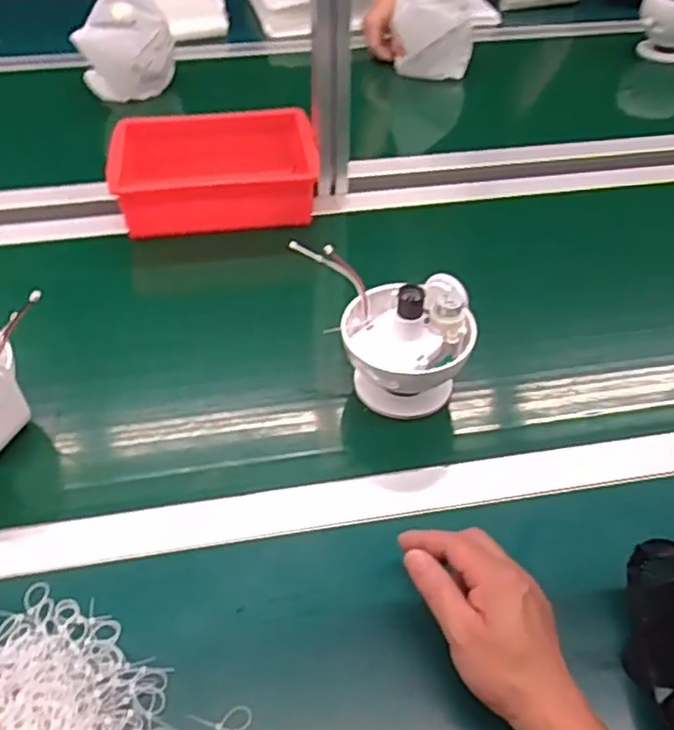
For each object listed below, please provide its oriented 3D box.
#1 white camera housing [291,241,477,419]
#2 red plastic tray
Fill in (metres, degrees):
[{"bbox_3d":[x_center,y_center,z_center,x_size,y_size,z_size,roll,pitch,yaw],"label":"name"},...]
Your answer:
[{"bbox_3d":[0.048,-0.036,0.650,0.110,0.114,0.174,-21,52,-22],"label":"white camera housing"},{"bbox_3d":[-0.151,-0.242,0.865,0.246,0.074,0.169,-7,48,-7],"label":"red plastic tray"}]

